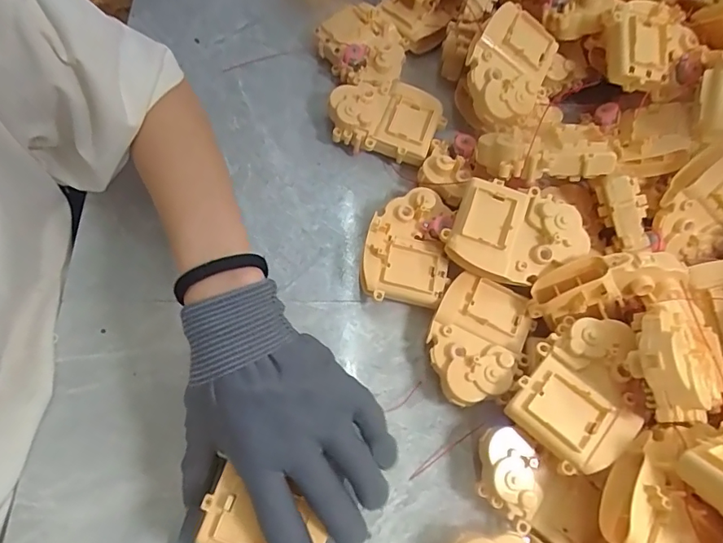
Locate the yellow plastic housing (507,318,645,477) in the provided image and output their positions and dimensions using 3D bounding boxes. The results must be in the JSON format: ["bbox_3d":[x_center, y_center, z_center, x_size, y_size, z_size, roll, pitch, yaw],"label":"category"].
[{"bbox_3d":[0.146,0.078,0.320,0.068,0.028,0.095,39,70,12],"label":"yellow plastic housing"}]

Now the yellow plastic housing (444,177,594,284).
[{"bbox_3d":[0.116,-0.027,0.367,0.094,0.034,0.070,25,67,7],"label":"yellow plastic housing"}]

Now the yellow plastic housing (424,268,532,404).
[{"bbox_3d":[0.085,0.053,0.364,0.071,0.038,0.097,15,66,2],"label":"yellow plastic housing"}]

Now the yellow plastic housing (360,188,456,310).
[{"bbox_3d":[0.036,-0.019,0.391,0.069,0.040,0.095,9,66,0],"label":"yellow plastic housing"}]

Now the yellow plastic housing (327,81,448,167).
[{"bbox_3d":[0.021,-0.139,0.442,0.102,0.033,0.073,20,66,5],"label":"yellow plastic housing"}]

